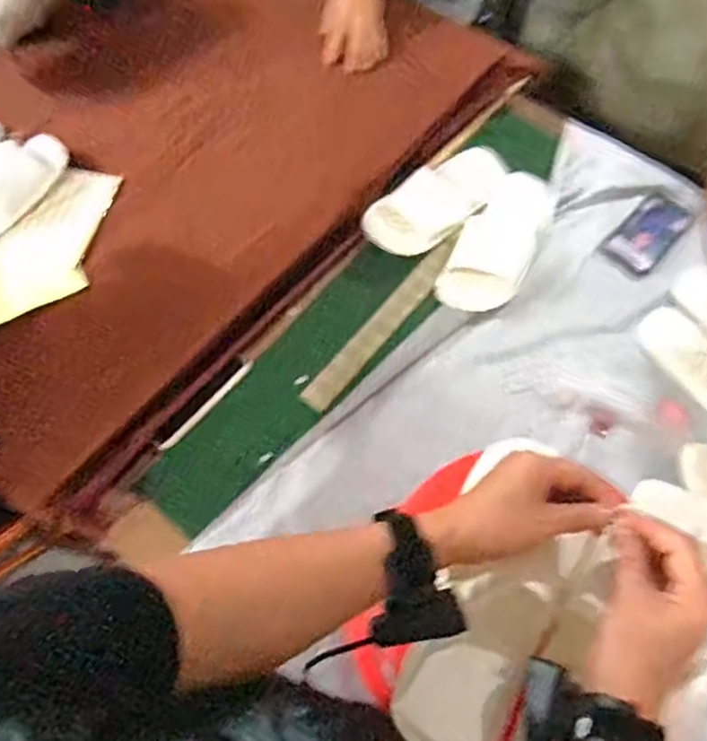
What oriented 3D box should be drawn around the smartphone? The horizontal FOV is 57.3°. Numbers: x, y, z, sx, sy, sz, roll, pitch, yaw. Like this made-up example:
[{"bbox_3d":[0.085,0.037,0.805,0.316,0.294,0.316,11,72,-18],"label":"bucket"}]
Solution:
[{"bbox_3d":[0.451,-0.211,0.990,0.078,0.010,0.143,41,71,17],"label":"smartphone"}]

